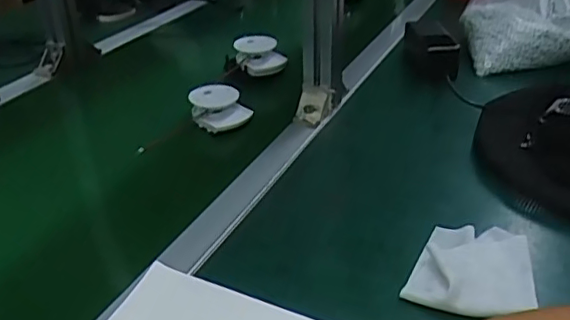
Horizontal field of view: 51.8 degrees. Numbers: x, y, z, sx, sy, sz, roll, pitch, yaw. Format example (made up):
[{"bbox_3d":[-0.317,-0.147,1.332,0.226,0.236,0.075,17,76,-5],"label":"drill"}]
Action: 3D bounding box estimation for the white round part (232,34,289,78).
[{"bbox_3d":[-0.038,-0.164,0.908,0.070,0.042,0.075,-7,32,-13],"label":"white round part"}]

